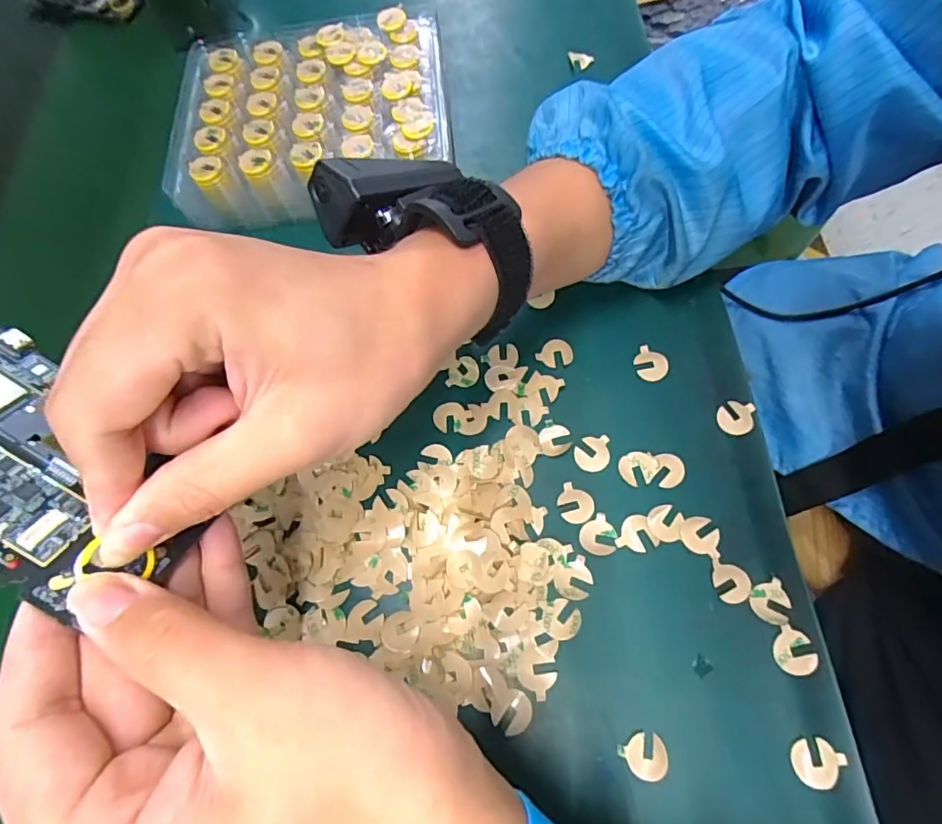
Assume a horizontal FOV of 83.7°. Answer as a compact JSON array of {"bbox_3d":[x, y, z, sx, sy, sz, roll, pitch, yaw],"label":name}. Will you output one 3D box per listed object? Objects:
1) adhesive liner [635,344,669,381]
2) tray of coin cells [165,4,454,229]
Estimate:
[{"bbox_3d":[0.097,-0.026,0.284,0.016,0.004,0.020,-15,68,5],"label":"adhesive liner"},{"bbox_3d":[-0.104,-0.197,0.344,0.173,0.037,0.145,-7,68,0],"label":"tray of coin cells"}]

